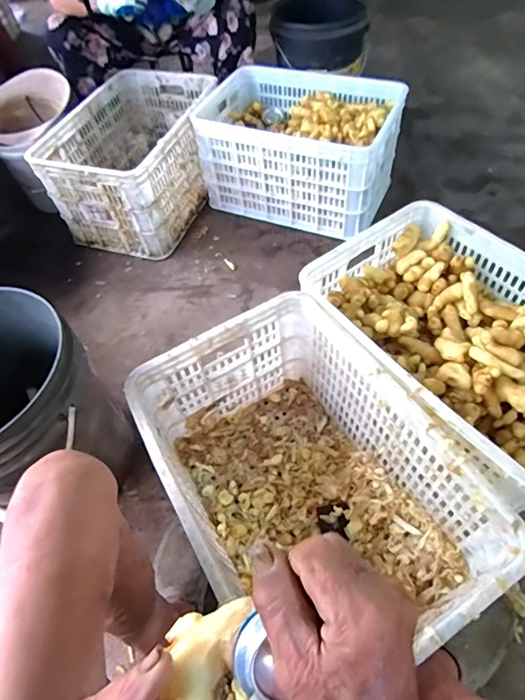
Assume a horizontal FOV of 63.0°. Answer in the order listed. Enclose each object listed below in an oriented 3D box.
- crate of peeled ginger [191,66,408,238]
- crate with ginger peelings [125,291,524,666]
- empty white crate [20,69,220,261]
[{"bbox_3d":[0.116,-0.618,1.315,0.541,0.272,0.402,18,58,16],"label":"crate of peeled ginger"},{"bbox_3d":[0.063,0.221,0.710,0.353,0.299,0.509,-29,58,-15],"label":"crate with ginger peelings"},{"bbox_3d":[-0.372,-0.594,1.339,0.370,0.283,0.563,14,58,14],"label":"empty white crate"}]

